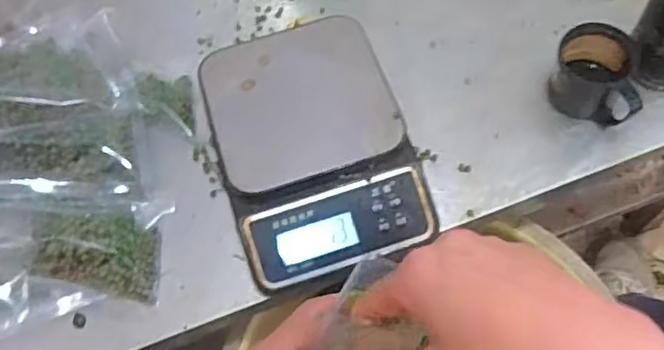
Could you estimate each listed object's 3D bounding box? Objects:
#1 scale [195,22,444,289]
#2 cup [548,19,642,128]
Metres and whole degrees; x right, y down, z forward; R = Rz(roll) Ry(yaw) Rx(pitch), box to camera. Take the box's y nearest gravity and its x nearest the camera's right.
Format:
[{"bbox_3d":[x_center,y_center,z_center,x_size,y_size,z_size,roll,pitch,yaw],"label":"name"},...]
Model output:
[{"bbox_3d":[-0.017,-0.024,0.529,0.154,0.065,0.211,-17,64,-5],"label":"scale"},{"bbox_3d":[0.231,-0.086,0.546,0.080,0.054,0.072,32,70,18],"label":"cup"}]

